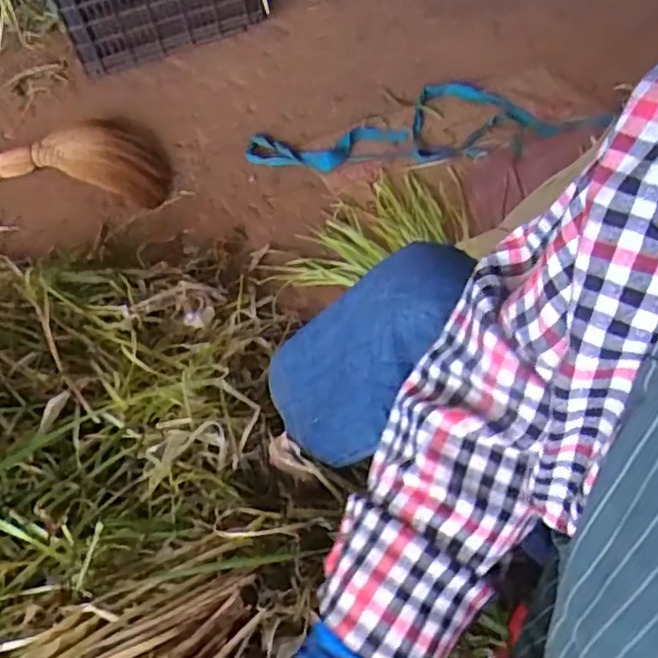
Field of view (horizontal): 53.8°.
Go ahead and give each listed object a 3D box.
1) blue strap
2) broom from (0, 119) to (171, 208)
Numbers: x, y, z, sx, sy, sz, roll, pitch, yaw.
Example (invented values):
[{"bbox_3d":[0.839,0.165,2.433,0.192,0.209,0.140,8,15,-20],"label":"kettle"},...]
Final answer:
[{"bbox_3d":[0.180,-0.402,1.294,0.689,0.054,0.222,-11,52,0],"label":"blue strap"},{"bbox_3d":[-0.777,-0.290,1.313,0.897,0.064,0.245,-11,52,0],"label":"broom"}]

